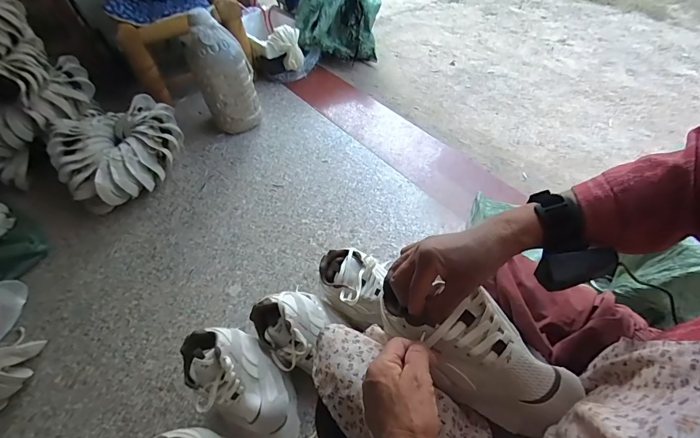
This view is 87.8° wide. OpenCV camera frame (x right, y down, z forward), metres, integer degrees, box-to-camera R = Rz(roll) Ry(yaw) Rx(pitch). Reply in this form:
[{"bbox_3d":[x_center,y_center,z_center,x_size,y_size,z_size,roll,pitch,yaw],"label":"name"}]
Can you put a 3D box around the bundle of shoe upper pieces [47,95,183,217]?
[{"bbox_3d":[-0.795,-0.250,1.280,0.395,0.140,0.461,-30,55,-19],"label":"bundle of shoe upper pieces"}]

